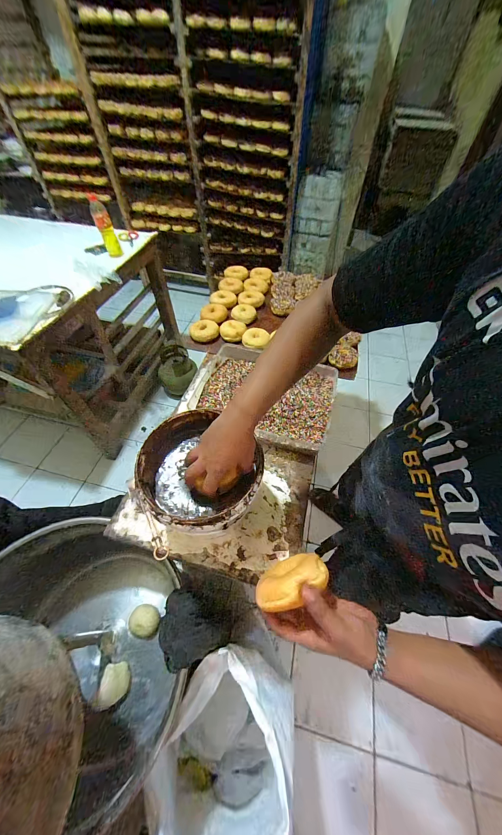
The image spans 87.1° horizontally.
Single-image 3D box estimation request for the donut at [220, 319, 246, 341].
[{"bbox_3d":[-0.058,-0.302,0.901,0.074,0.032,0.094,17,55,11],"label":"donut"}]

